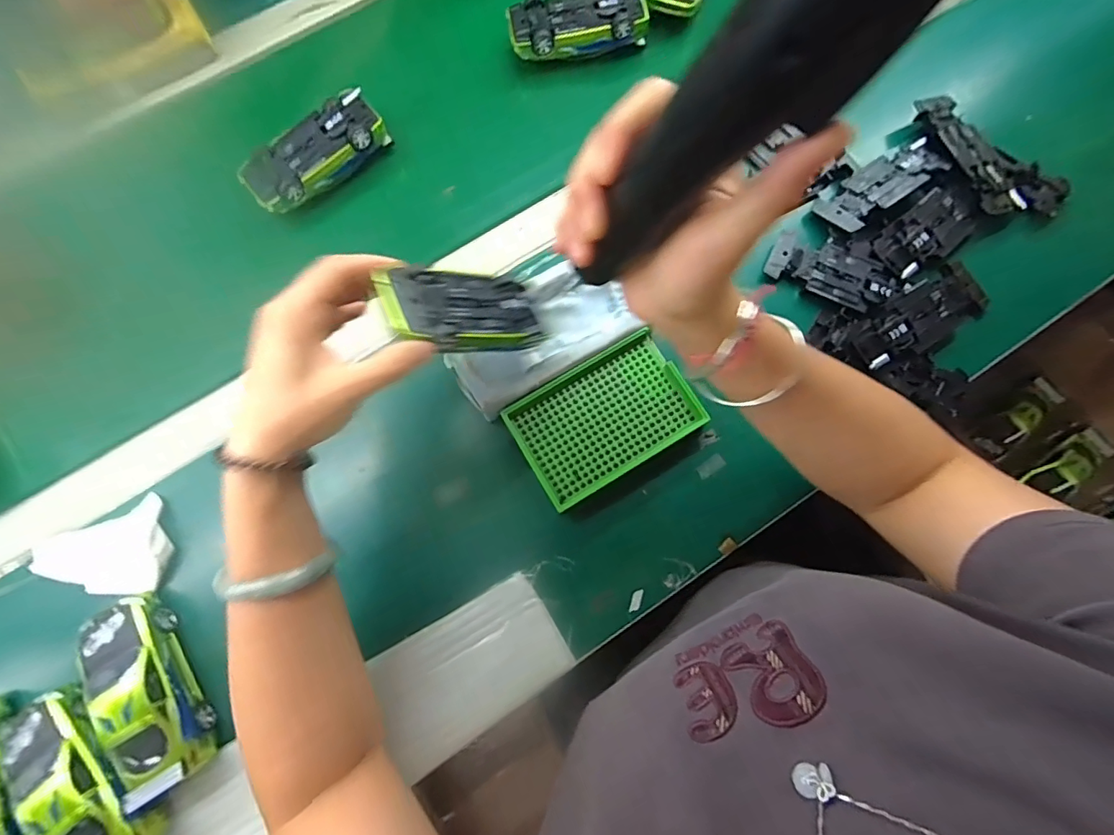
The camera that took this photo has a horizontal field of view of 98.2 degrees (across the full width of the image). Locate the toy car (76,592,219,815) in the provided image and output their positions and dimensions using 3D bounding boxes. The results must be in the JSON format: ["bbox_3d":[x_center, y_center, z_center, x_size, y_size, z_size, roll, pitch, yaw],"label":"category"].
[{"bbox_3d":[-0.290,0.192,0.336,0.053,0.033,0.128,-34,79,-7],"label":"toy car"}]

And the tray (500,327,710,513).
[{"bbox_3d":[0.038,0.000,0.389,0.139,0.022,0.092,-31,78,-7],"label":"tray"}]

